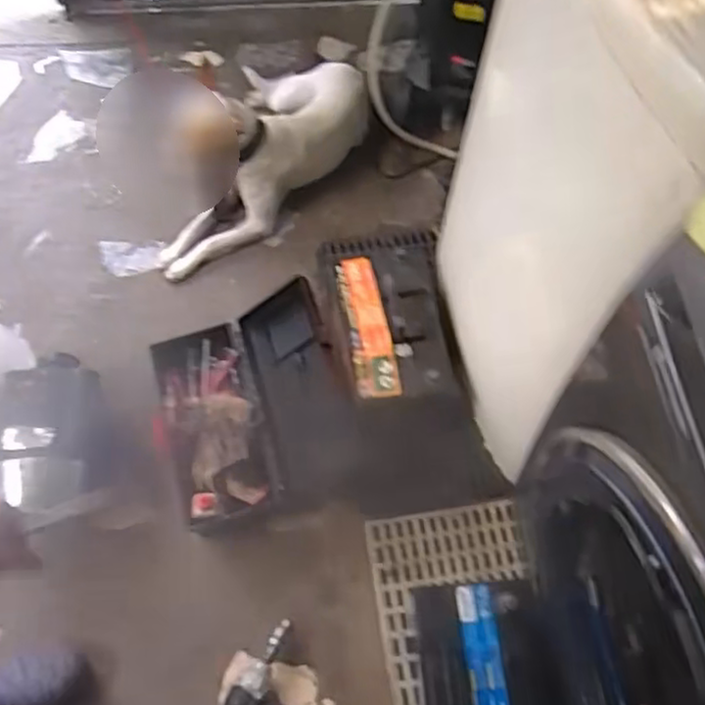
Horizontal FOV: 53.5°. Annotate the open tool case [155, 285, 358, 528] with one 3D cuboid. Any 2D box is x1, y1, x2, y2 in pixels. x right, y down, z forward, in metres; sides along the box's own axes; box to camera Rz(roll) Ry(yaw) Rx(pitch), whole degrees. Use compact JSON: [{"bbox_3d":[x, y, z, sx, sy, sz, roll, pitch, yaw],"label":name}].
[{"bbox_3d":[-0.181,0.100,1.255,0.315,0.125,0.375,-14,63,-7],"label":"open tool case"}]

